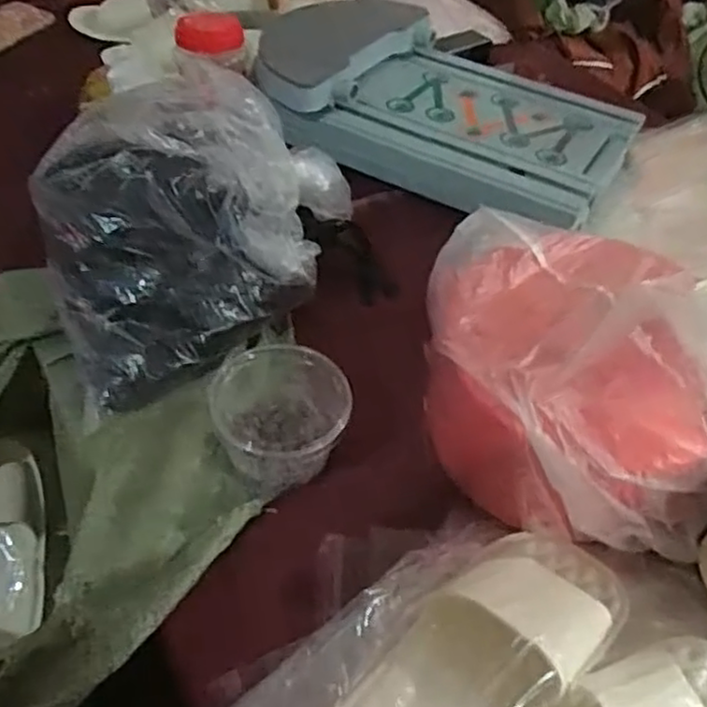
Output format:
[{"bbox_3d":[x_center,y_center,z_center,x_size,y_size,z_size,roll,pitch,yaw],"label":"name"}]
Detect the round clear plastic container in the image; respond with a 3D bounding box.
[{"bbox_3d":[-0.060,0.058,0.589,0.109,0.073,0.104,3,47,-4],"label":"round clear plastic container"}]

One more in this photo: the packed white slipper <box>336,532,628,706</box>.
[{"bbox_3d":[0.092,0.204,0.479,0.261,0.057,0.100,-31,57,-31],"label":"packed white slipper"}]

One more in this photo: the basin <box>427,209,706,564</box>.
[{"bbox_3d":[0.181,-0.001,0.596,0.227,0.165,0.281,6,47,-1],"label":"basin"}]

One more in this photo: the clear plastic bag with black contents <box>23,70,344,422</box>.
[{"bbox_3d":[-0.135,-0.127,0.671,0.305,0.197,0.189,-20,52,-24],"label":"clear plastic bag with black contents"}]

